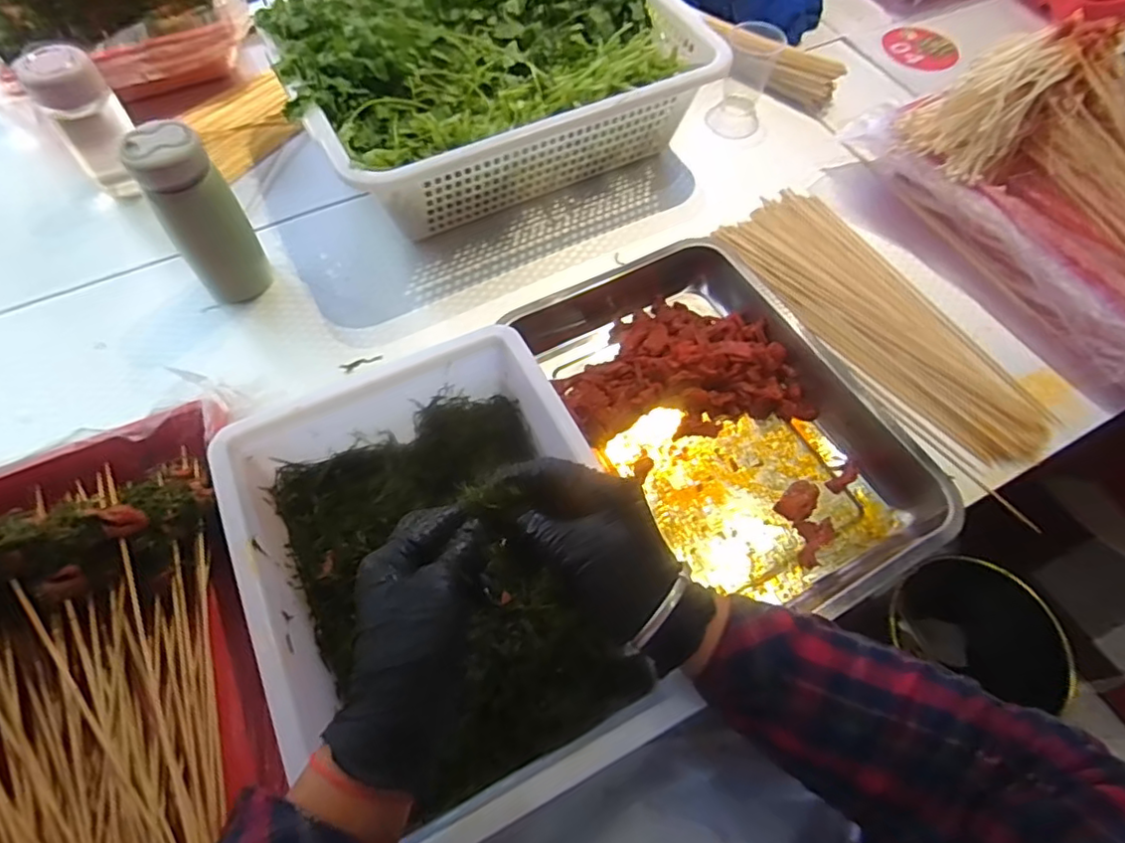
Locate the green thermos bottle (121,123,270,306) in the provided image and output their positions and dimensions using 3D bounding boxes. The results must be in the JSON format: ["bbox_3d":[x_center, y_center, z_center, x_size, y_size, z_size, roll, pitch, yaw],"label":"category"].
[{"bbox_3d":[-0.320,-0.177,0.553,0.064,0.159,0.075,-29,66,-17],"label":"green thermos bottle"}]

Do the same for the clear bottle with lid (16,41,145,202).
[{"bbox_3d":[-0.473,-0.296,0.621,0.066,0.136,0.054,-31,66,-17],"label":"clear bottle with lid"}]

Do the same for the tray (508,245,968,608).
[{"bbox_3d":[0.133,-0.003,0.545,0.234,0.056,0.365,-29,68,-16],"label":"tray"}]

